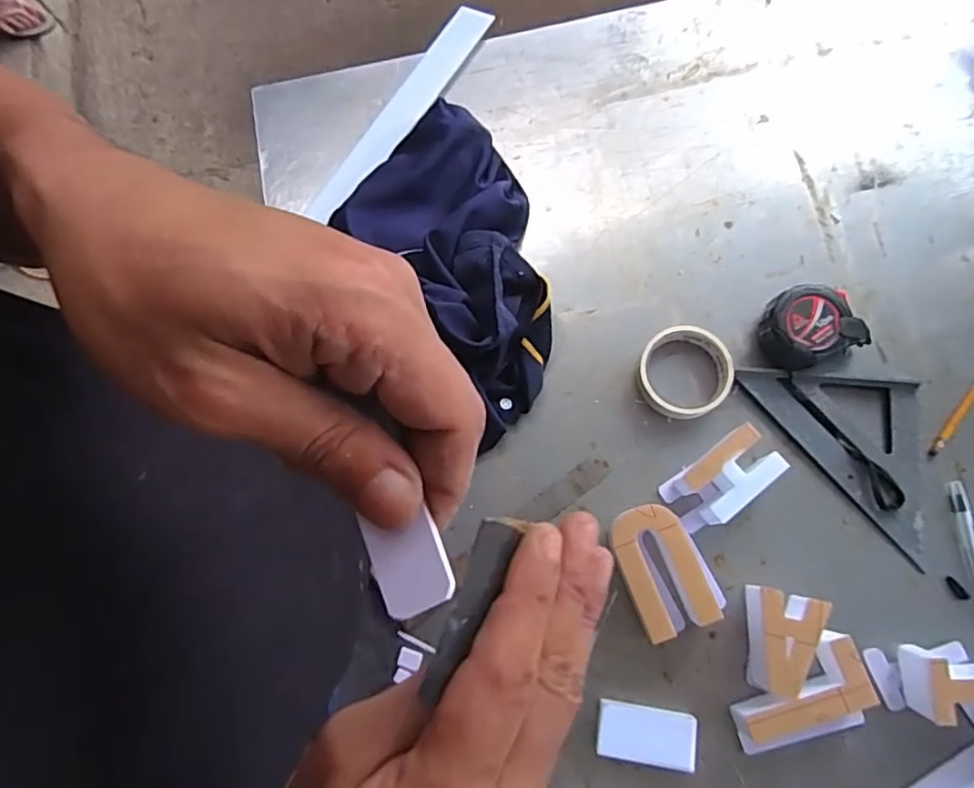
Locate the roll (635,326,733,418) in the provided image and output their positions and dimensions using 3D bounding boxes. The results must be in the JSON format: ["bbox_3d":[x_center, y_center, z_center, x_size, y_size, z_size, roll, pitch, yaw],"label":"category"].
[{"bbox_3d":[0.197,-0.022,0.613,0.088,0.024,0.094,-1,76,5],"label":"roll"}]

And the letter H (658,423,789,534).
[{"bbox_3d":[0.222,0.081,0.578,0.101,0.045,0.058,-36,77,-6],"label":"letter H"}]

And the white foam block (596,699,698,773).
[{"bbox_3d":[0.139,0.299,0.536,0.084,0.021,0.042,8,77,7],"label":"white foam block"}]

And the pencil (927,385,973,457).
[{"bbox_3d":[0.459,0.024,0.595,0.011,0.010,0.091,37,82,13],"label":"pencil"}]

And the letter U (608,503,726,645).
[{"bbox_3d":[0.157,0.161,0.562,0.073,0.049,0.114,-23,76,-3],"label":"letter U"}]

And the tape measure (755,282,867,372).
[{"bbox_3d":[0.318,-0.066,0.611,0.092,0.041,0.080,-26,76,-4],"label":"tape measure"}]

